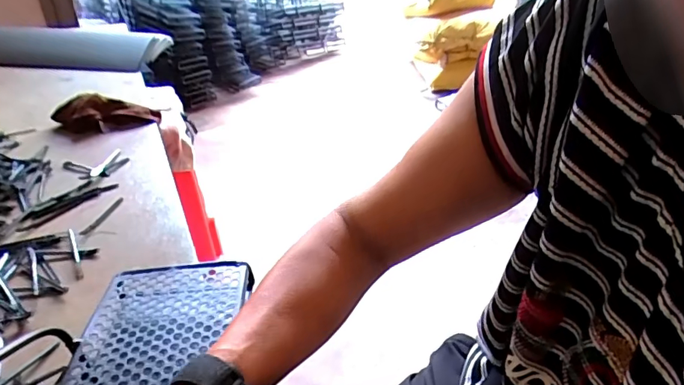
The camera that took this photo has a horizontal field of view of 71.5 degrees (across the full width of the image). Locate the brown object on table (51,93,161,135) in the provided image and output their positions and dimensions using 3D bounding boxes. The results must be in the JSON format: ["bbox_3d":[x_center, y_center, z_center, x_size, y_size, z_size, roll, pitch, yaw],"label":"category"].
[{"bbox_3d":[-0.453,-0.154,0.901,0.188,0.048,0.068,-4,36,-8],"label":"brown object on table"}]

